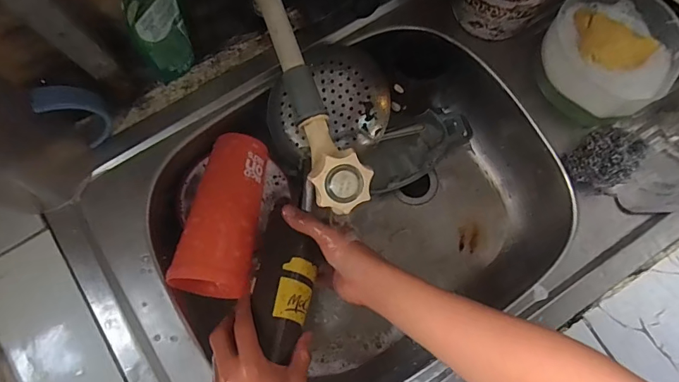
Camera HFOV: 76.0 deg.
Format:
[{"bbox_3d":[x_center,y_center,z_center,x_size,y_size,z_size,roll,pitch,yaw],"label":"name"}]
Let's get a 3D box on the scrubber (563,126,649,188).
[{"bbox_3d":[0.310,-0.041,0.503,0.082,0.044,0.063,-28,78,-8],"label":"scrubber"}]

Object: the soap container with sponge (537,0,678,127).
[{"bbox_3d":[0.313,-0.161,0.513,0.145,0.069,0.140,0,75,-1],"label":"soap container with sponge"}]

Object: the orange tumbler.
[{"bbox_3d":[-0.130,0.025,0.515,0.080,0.073,0.187,7,66,1],"label":"orange tumbler"}]

